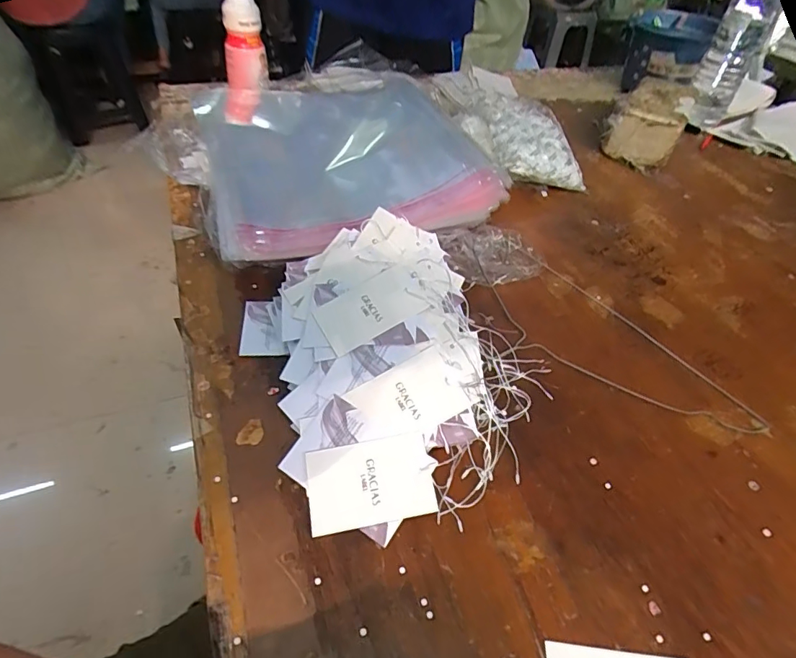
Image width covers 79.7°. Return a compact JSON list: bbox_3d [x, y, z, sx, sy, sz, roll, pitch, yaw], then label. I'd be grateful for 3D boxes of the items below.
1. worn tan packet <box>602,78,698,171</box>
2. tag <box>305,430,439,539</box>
[{"bbox_3d":[0.429,-0.354,0.816,0.103,0.092,0.185,24,48,18],"label":"worn tan packet"},{"bbox_3d":[-0.022,0.114,0.354,0.090,0.004,0.061,-11,61,-3],"label":"tag"}]

